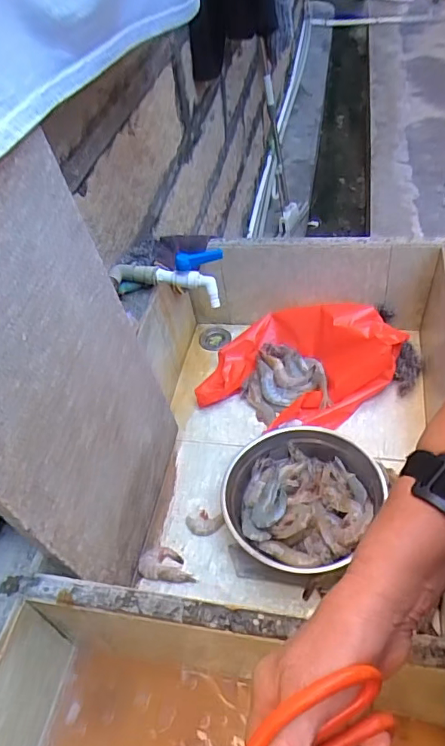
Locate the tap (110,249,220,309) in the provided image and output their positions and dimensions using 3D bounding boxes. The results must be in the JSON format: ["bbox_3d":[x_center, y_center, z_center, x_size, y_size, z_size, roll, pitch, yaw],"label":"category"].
[{"bbox_3d":[-0.090,-0.161,0.841,0.178,0.083,0.036,6,49,12],"label":"tap"}]

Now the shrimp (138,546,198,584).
[{"bbox_3d":[-0.077,0.271,0.740,0.083,0.011,0.049,4,49,9],"label":"shrimp"}]

